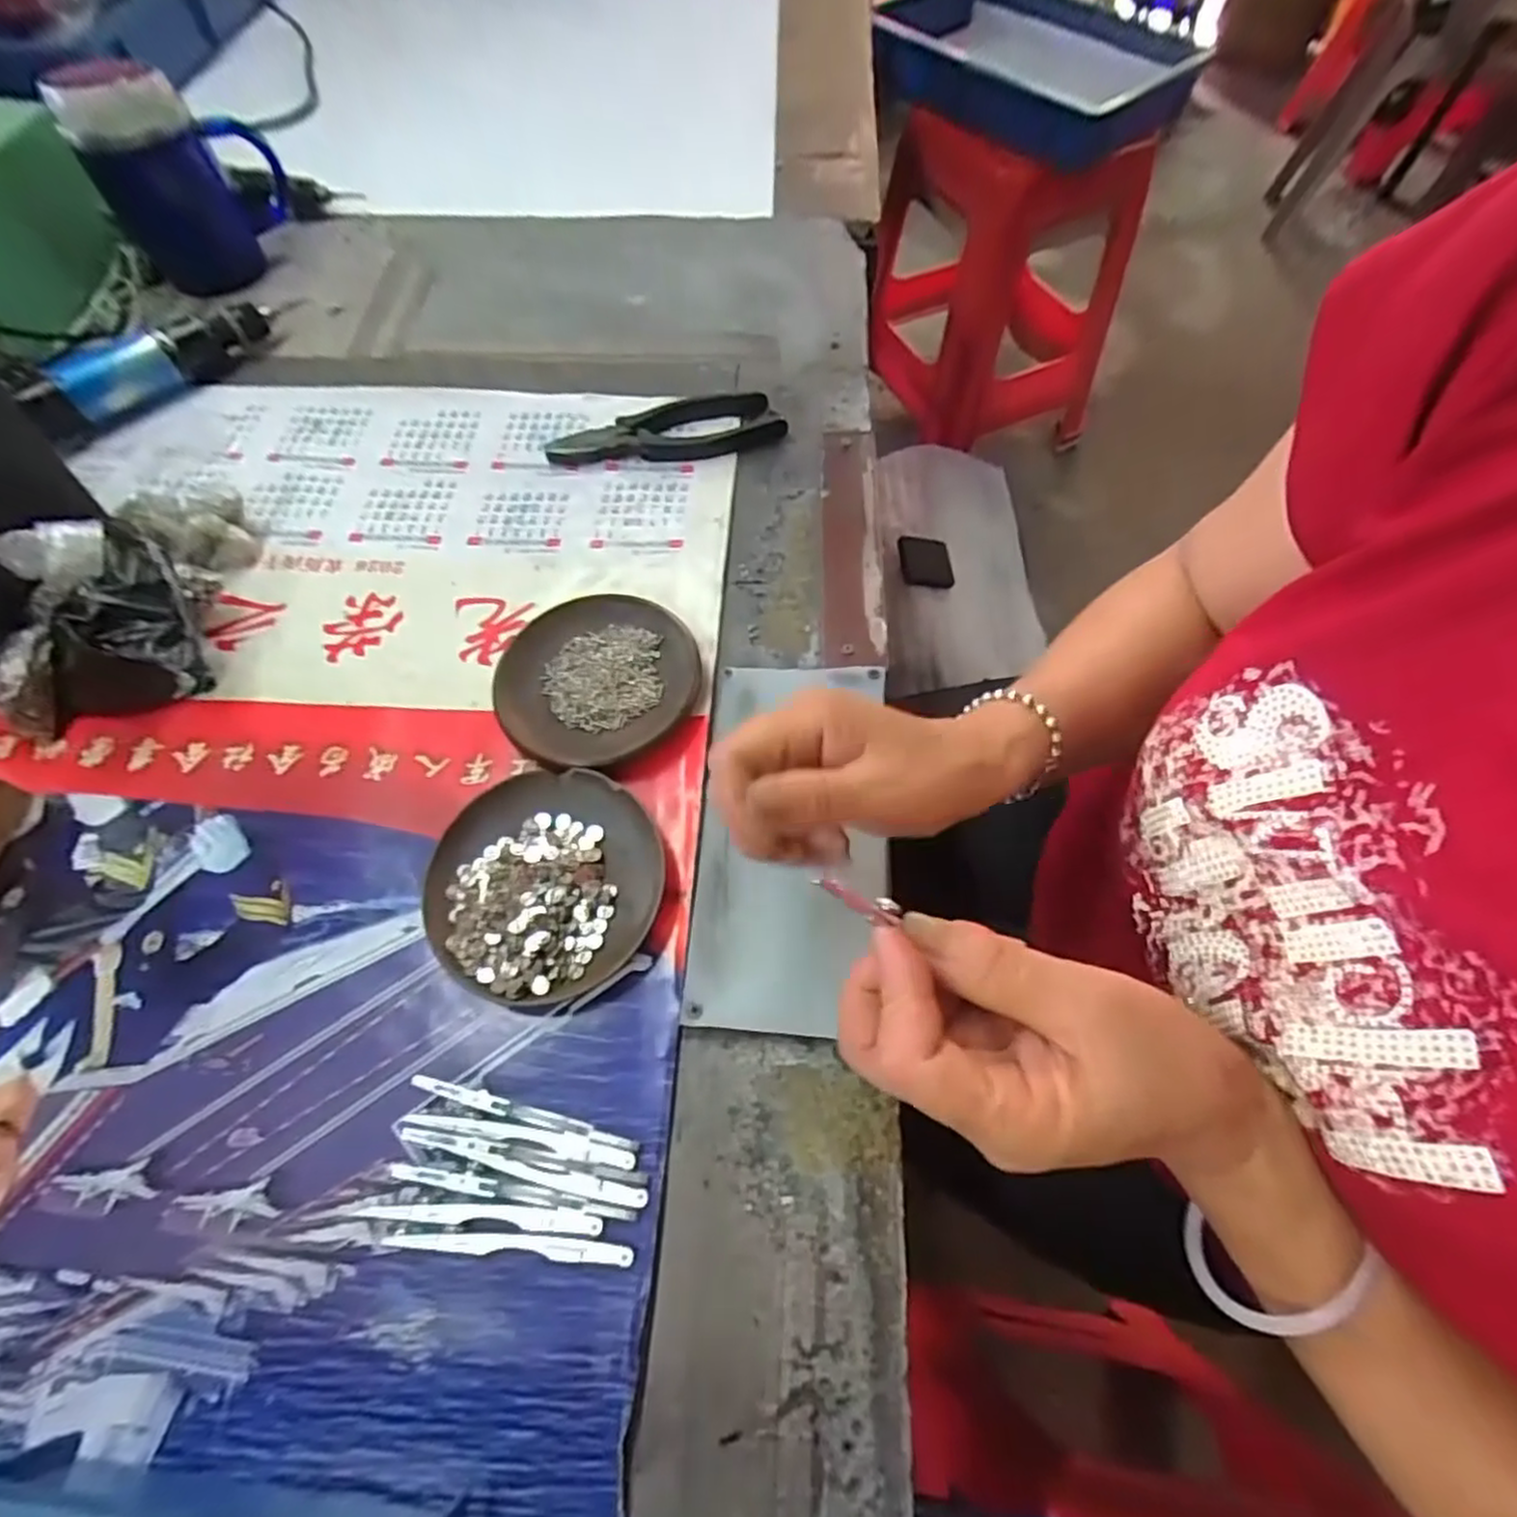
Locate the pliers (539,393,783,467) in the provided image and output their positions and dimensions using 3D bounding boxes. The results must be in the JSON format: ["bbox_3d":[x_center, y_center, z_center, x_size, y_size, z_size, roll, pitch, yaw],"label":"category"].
[{"bbox_3d":[-0.065,-0.226,0.500,0.160,0.016,0.048,-12,62,-5],"label":"pliers"}]

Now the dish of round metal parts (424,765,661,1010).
[{"bbox_3d":[-0.107,0.060,0.356,0.115,0.021,0.114,-1,62,1],"label":"dish of round metal parts"}]

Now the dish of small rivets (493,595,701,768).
[{"bbox_3d":[-0.092,-0.045,0.410,0.112,0.016,0.108,-1,62,1],"label":"dish of small rivets"}]

